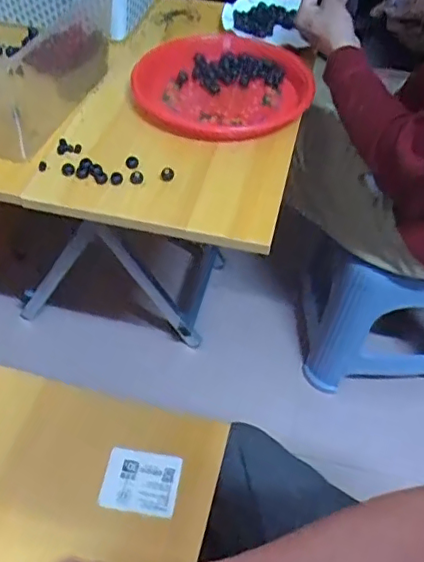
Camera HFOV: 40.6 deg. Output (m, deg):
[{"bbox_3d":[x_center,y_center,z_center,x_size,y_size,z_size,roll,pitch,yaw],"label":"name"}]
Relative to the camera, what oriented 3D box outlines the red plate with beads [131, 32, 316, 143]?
[{"bbox_3d":[0.021,-0.283,0.820,0.236,0.042,0.228,3,49,-3],"label":"red plate with beads"}]

